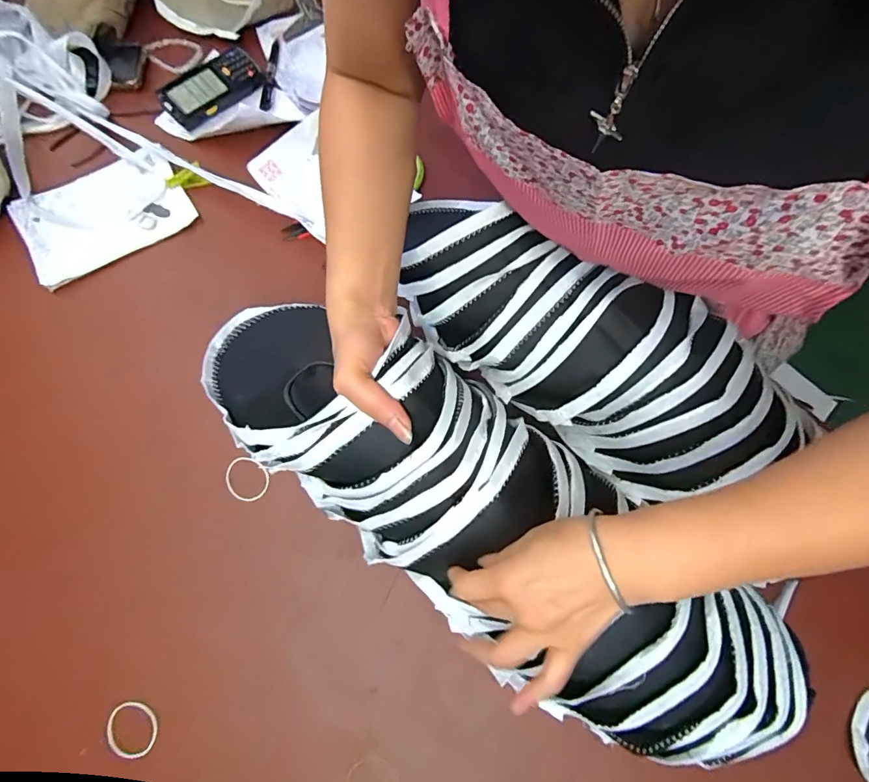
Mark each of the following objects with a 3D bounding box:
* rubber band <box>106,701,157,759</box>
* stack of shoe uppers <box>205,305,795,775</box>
[{"bbox_3d":[-0.299,0.334,0.455,0.048,0.008,0.053,-30,69,-8],"label":"rubber band"},{"bbox_3d":[0.032,0.096,0.404,0.592,0.113,0.172,34,74,7],"label":"stack of shoe uppers"}]

